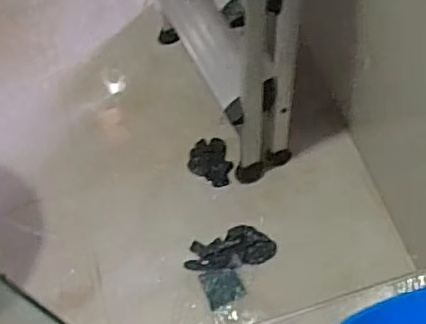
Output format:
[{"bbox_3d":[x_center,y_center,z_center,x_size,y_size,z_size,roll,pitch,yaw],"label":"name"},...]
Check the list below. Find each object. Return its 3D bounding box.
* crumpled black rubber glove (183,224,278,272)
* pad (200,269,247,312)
[{"bbox_3d":[0.032,0.175,1.210,0.173,0.022,0.091,-18,61,-6],"label":"crumpled black rubber glove"},{"bbox_3d":[0.019,0.242,1.178,0.072,0.009,0.074,-26,63,7],"label":"pad"}]

